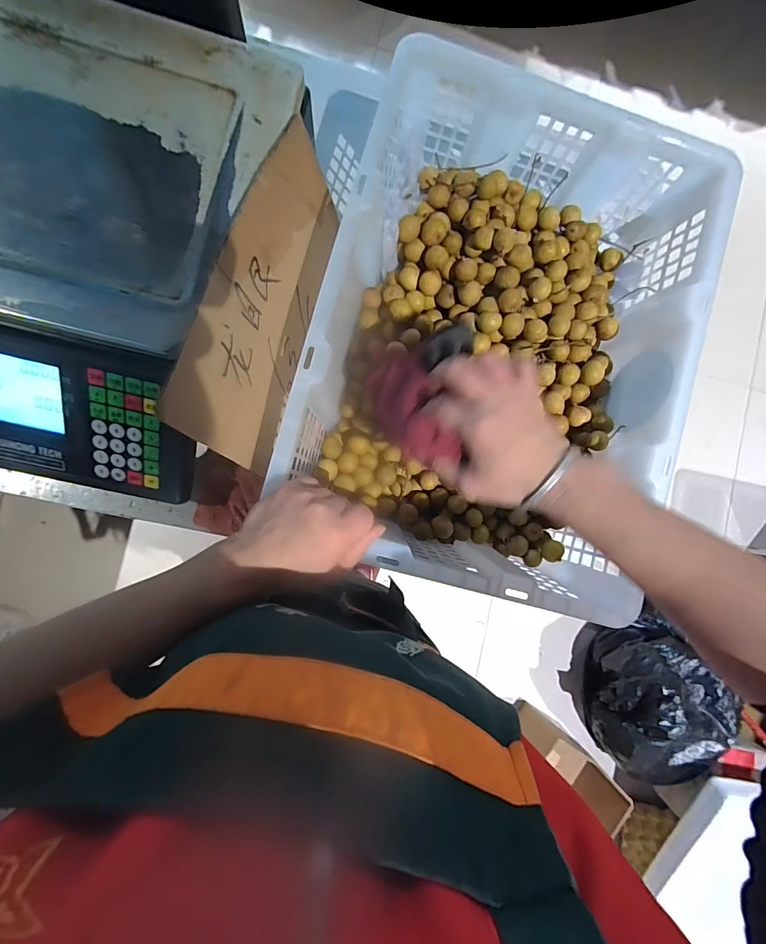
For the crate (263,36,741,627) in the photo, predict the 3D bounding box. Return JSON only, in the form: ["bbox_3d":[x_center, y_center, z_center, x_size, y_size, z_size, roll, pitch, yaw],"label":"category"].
[{"bbox_3d":[0.112,-0.118,0.422,0.327,0.147,0.444,16,87,-5],"label":"crate"}]

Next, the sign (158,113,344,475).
[{"bbox_3d":[-0.103,-0.150,0.374,0.020,0.133,0.284,11,75,19],"label":"sign"}]

